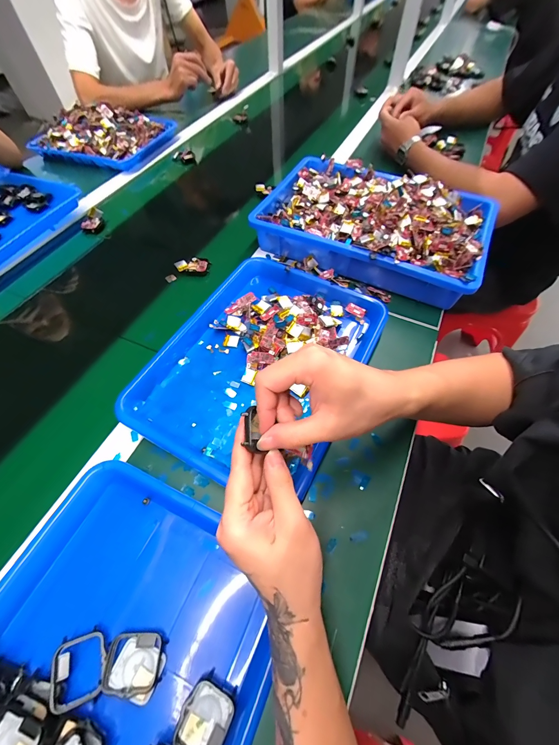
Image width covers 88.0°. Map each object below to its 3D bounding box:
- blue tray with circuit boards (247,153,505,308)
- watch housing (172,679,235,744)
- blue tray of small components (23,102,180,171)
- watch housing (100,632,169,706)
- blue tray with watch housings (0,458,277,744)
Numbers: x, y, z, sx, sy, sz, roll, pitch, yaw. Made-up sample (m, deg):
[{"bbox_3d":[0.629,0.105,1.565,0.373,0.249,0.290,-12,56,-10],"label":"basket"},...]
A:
[{"bbox_3d":[0.159,-0.267,0.514,0.369,0.085,0.242,26,63,15],"label":"blue tray with circuit boards"},{"bbox_3d":[-0.059,0.276,0.230,0.038,0.012,0.041,24,63,14],"label":"watch housing"},{"bbox_3d":[-0.444,-0.612,0.733,0.300,0.055,0.224,18,62,11],"label":"blue tray of small components"},{"bbox_3d":[-0.122,0.247,0.245,0.047,0.014,0.038,9,60,6],"label":"watch housing"},{"bbox_3d":[-0.154,0.267,0.229,0.251,0.052,0.332,21,62,12],"label":"blue tray with watch housings"}]

